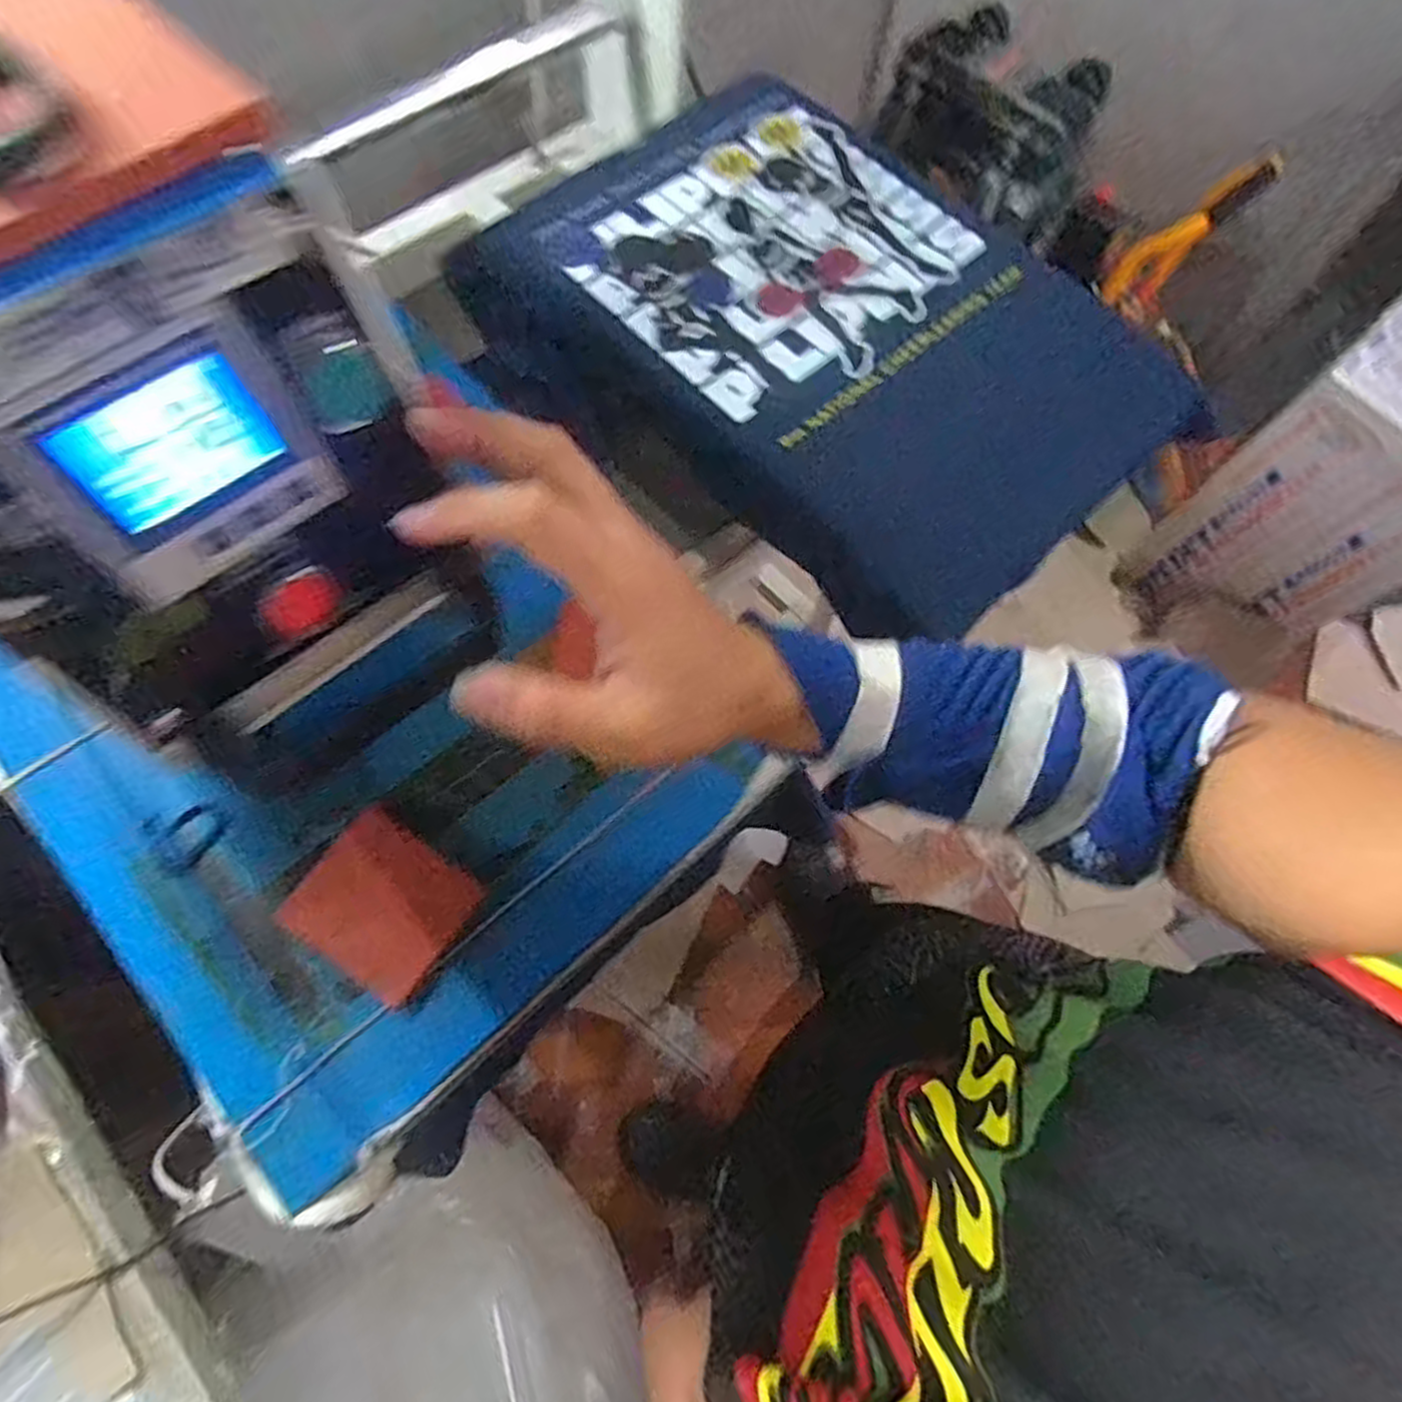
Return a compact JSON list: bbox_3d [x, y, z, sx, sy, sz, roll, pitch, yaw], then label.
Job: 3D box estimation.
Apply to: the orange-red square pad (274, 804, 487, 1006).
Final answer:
[{"bbox_3d":[-0.186,0.119,0.455,0.089,0.021,0.079,32,69,10],"label":"orange-red square pad"}]

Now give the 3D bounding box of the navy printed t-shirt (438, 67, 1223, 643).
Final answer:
[{"bbox_3d":[0.110,-0.367,0.761,0.455,0.078,0.624,-38,74,-16],"label":"navy printed t-shirt"}]

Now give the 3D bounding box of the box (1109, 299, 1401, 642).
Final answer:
[{"bbox_3d":[1.151,-0.397,1.356,0.503,0.494,0.317,-38,74,-16],"label":"box"}]

